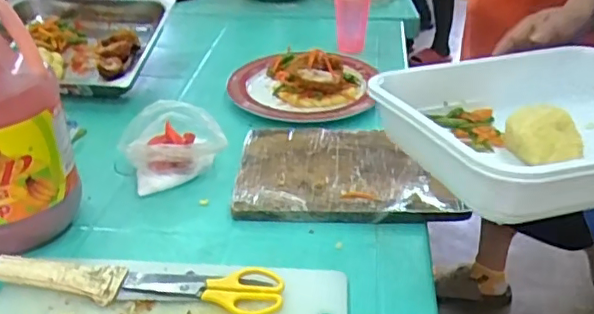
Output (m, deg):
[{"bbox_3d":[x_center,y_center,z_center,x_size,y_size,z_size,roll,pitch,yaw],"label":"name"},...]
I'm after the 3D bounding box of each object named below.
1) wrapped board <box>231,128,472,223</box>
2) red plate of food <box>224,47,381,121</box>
[{"bbox_3d":[0.059,0.011,0.726,0.262,0.028,0.191,0,31,3],"label":"wrapped board"},{"bbox_3d":[0.007,-0.128,0.911,0.223,0.059,0.178,1,31,5],"label":"red plate of food"}]

